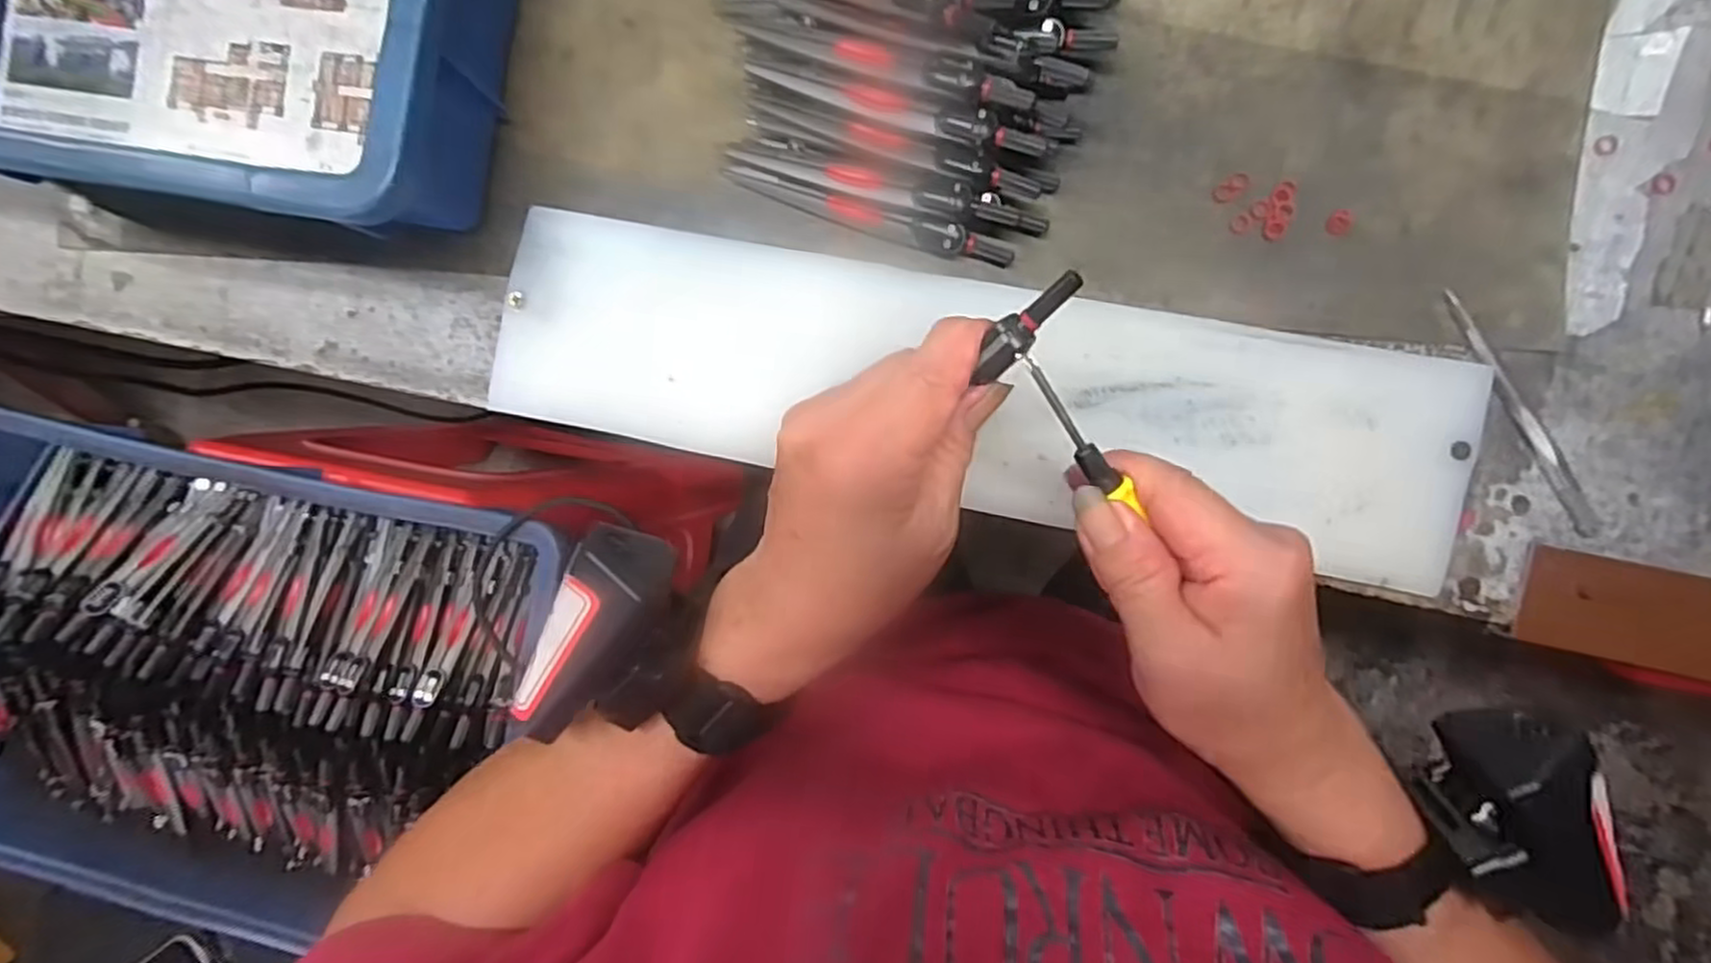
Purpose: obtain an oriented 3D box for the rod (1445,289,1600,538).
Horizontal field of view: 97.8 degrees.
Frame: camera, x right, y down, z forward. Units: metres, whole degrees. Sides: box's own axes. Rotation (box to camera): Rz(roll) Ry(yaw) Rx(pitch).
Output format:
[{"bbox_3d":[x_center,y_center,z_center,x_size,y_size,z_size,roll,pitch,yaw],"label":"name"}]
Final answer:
[{"bbox_3d":[0.264,-0.027,0.296,0.009,0.005,0.109,-30,87,5],"label":"rod"}]

